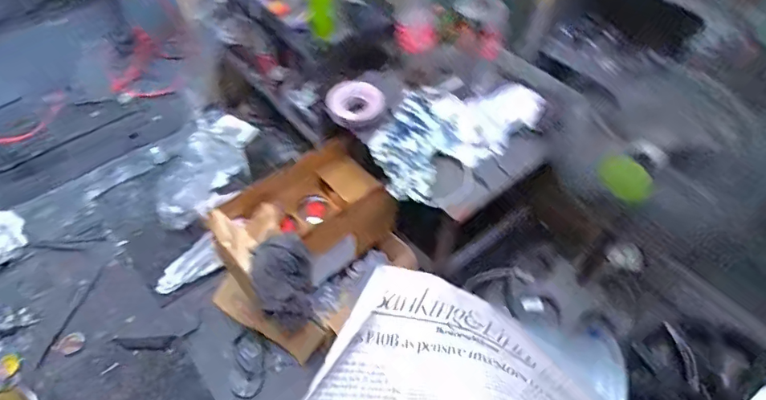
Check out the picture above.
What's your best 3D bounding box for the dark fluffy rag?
[{"bbox_3d":[-0.242,0.211,1.217,0.140,0.263,0.122,-11,50,-11],"label":"dark fluffy rag"}]

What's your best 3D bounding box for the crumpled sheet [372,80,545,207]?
[{"bbox_3d":[0.154,-0.189,1.215,0.410,0.116,0.280,-30,56,-24],"label":"crumpled sheet"}]

